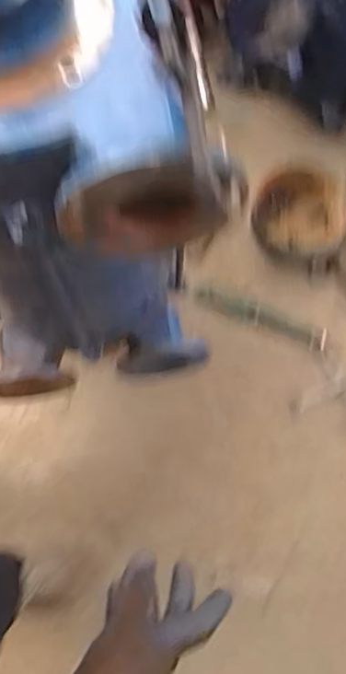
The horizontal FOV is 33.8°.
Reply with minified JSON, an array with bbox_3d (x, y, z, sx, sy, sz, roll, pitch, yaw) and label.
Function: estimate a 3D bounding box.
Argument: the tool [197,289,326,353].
[{"bbox_3d":[0.232,-0.057,1.517,0.356,0.026,0.069,23,73,7],"label":"tool"}]

